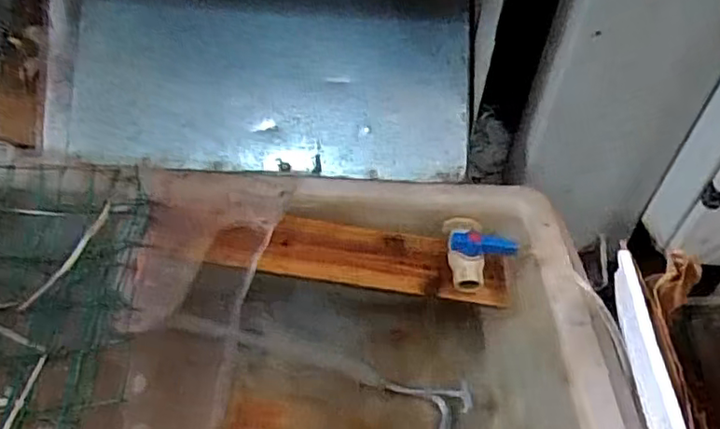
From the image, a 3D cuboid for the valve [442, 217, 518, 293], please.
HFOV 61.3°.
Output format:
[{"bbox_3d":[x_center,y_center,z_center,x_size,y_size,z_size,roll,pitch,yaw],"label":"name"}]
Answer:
[{"bbox_3d":[0.146,0.041,0.734,0.078,0.048,0.098,-3,48,-8],"label":"valve"}]

